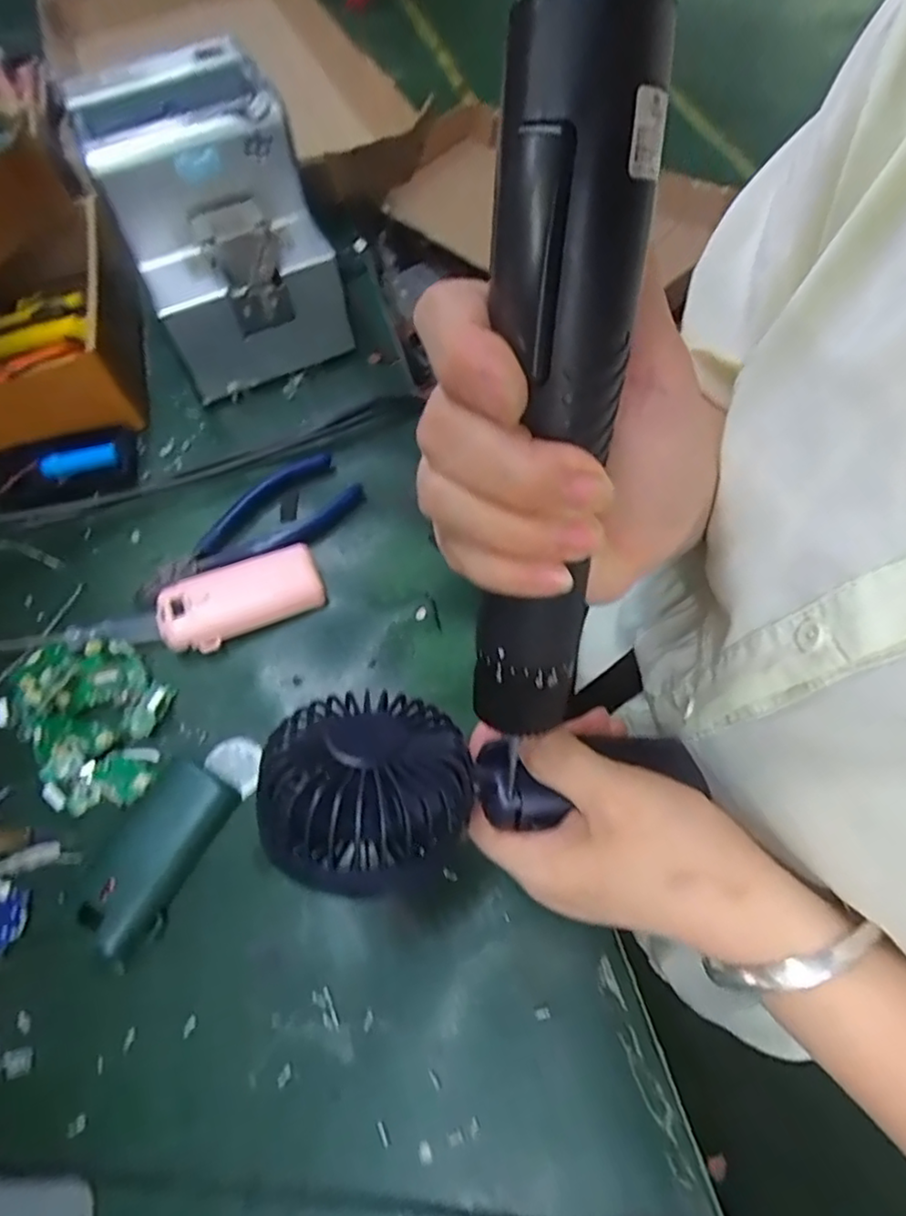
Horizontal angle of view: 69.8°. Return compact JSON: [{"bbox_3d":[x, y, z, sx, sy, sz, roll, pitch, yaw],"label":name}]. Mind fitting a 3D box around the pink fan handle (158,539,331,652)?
[{"bbox_3d":[-0.127,-0.006,0.390,0.094,0.023,0.044,-25,61,-11],"label":"pink fan handle"}]

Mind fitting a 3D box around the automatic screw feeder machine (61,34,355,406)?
[{"bbox_3d":[-0.170,-0.274,0.470,0.125,0.153,0.171,-24,61,-10],"label":"automatic screw feeder machine"}]

